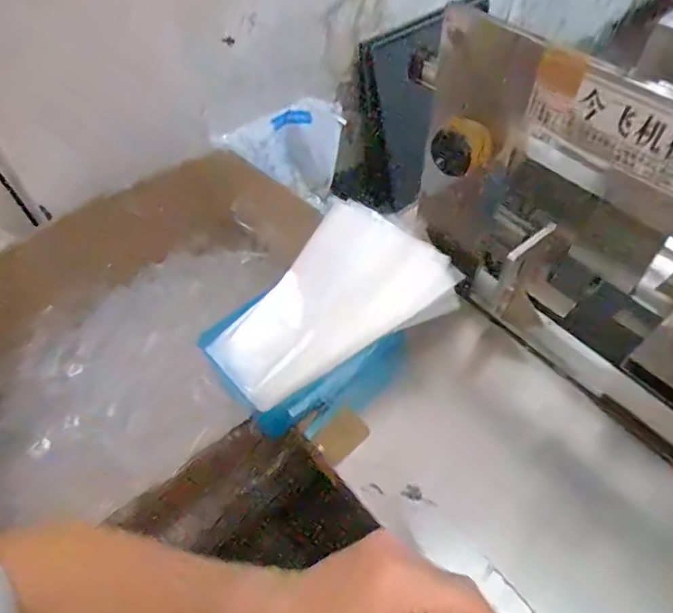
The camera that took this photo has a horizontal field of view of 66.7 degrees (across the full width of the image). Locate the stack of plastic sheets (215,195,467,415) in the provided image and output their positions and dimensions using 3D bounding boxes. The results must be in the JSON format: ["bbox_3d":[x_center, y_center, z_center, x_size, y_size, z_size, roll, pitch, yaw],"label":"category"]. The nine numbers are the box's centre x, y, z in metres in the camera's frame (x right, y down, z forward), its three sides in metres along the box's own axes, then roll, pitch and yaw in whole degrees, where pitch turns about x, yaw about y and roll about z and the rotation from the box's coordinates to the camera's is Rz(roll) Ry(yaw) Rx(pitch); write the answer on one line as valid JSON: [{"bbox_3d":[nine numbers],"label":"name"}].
[{"bbox_3d":[-0.003,0.009,0.518,0.158,0.025,0.225,37,85,24],"label":"stack of plastic sheets"}]

